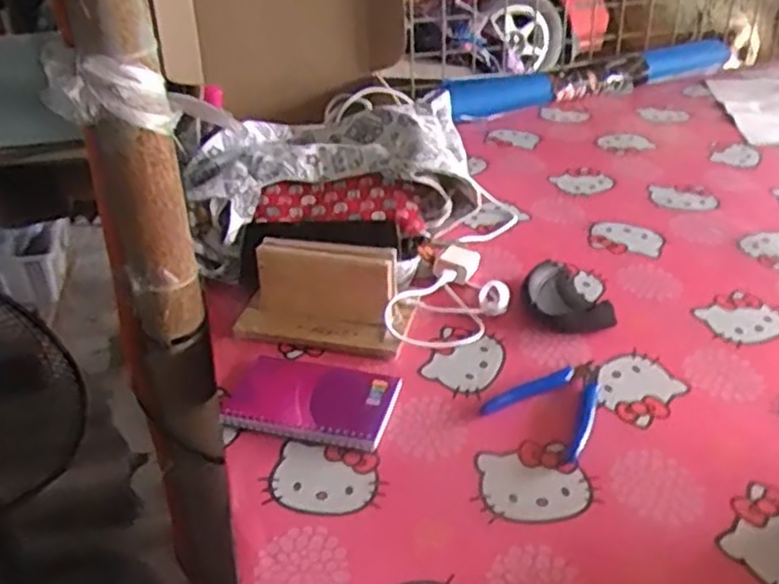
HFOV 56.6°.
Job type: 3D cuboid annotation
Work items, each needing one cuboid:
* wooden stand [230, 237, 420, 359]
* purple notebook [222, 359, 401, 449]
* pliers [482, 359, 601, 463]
[{"bbox_3d":[-0.063,0.004,0.662,0.161,0.071,0.075,3,35,7],"label":"wooden stand"},{"bbox_3d":[-0.065,0.090,0.597,0.135,0.014,0.084,6,36,12],"label":"purple notebook"},{"bbox_3d":[0.139,0.084,0.593,0.084,0.015,0.107,25,43,33],"label":"pliers"}]

